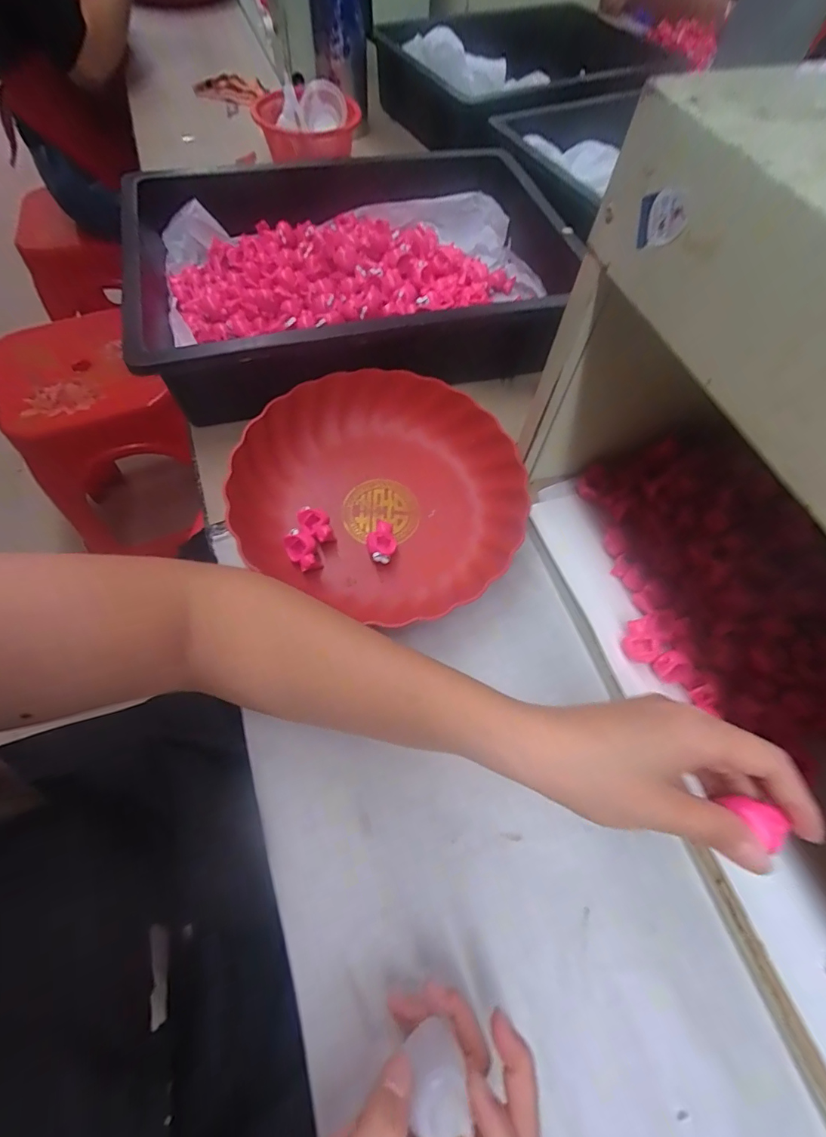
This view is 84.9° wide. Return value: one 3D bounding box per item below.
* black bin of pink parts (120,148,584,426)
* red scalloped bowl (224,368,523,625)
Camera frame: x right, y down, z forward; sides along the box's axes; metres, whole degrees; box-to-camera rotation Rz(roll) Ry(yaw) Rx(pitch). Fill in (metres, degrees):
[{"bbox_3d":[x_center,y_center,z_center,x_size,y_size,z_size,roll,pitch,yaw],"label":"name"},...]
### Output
[{"bbox_3d":[-0.067,-0.334,0.496,0.433,0.087,0.350,-14,64,-10],"label":"black bin of pink parts"},{"bbox_3d":[-0.025,-0.071,0.403,0.236,0.057,0.221,1,63,-2],"label":"red scalloped bowl"}]

